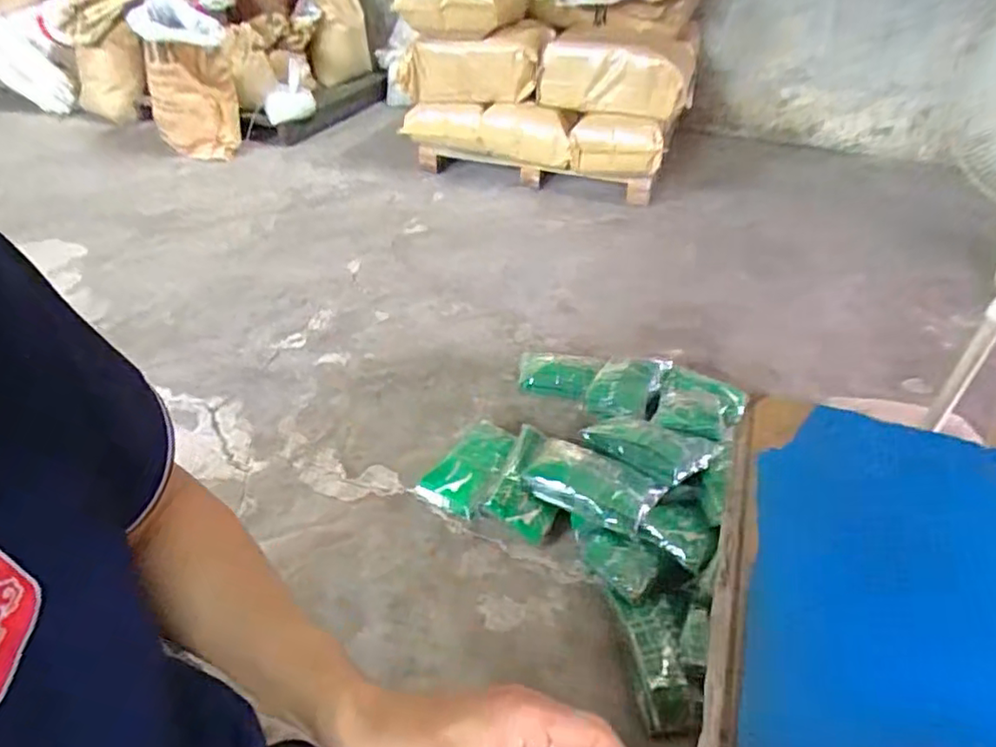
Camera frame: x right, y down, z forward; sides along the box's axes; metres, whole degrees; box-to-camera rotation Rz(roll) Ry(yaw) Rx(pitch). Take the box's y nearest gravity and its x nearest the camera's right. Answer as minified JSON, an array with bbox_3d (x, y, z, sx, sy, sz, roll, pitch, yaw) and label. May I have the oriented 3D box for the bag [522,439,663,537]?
[{"bbox_3d":[0.207,0.236,1.354,0.295,0.083,0.156,21,43,22],"label":"bag"}]

